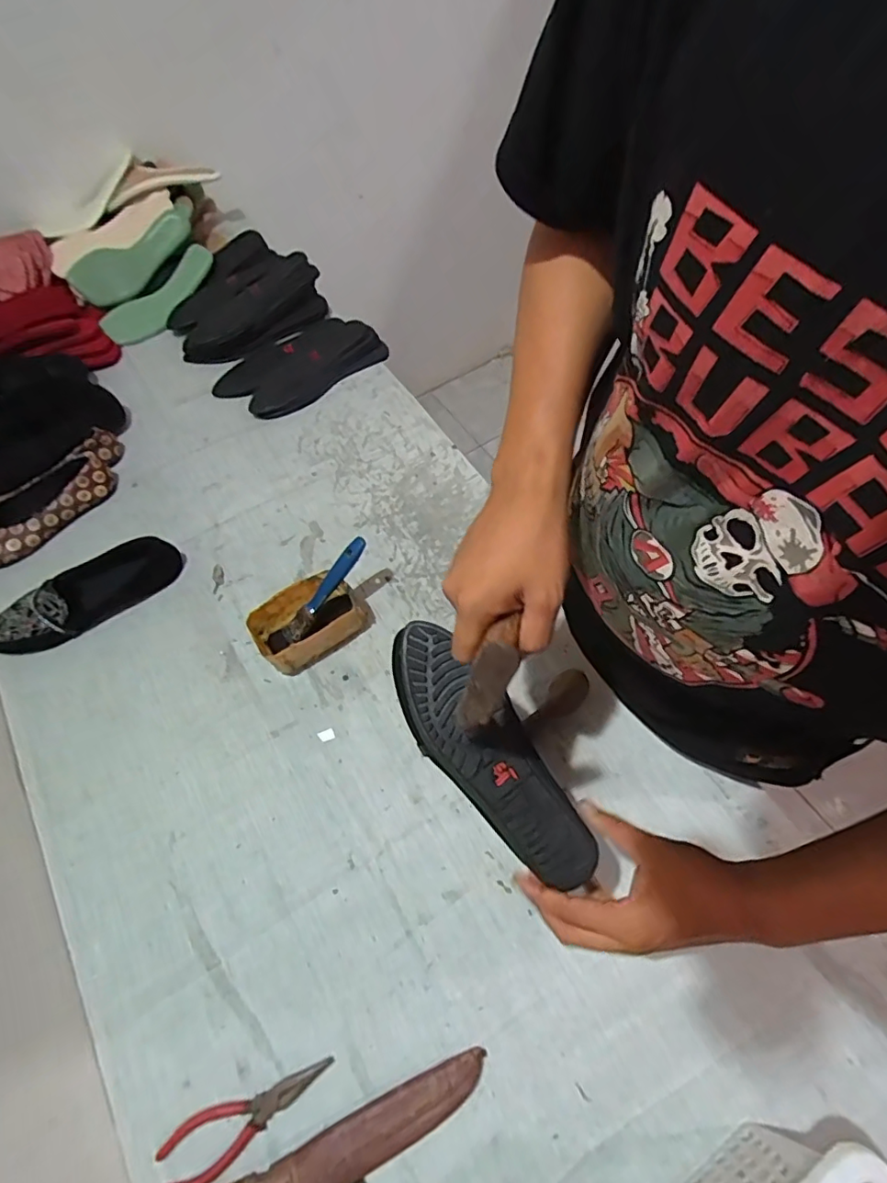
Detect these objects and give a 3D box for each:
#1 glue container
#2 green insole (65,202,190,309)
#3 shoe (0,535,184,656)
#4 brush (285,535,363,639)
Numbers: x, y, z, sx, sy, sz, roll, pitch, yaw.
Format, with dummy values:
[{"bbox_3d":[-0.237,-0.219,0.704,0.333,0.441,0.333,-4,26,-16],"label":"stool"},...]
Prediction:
[{"bbox_3d":[-0.160,0.036,0.660,0.132,0.064,0.076,-33,66,-13],"label":"glue container"},{"bbox_3d":[-0.551,-0.600,0.973,0.235,0.015,0.086,-43,106,-13],"label":"green insole"},{"bbox_3d":[-0.468,0.002,0.693,0.249,0.057,0.080,-30,65,-12],"label":"shoe"},{"bbox_3d":[-0.144,-0.001,0.650,0.029,0.012,0.157,48,109,22],"label":"brush"}]

